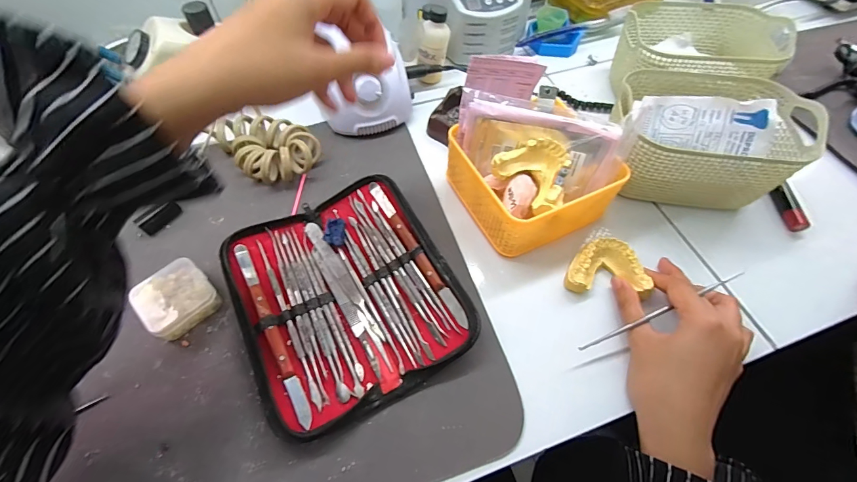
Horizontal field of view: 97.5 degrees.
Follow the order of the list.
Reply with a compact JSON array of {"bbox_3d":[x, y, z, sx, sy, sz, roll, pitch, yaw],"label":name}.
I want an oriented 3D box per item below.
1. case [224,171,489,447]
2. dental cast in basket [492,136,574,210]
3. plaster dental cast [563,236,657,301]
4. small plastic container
[{"bbox_3d":[-0.073,0.039,0.325,0.173,0.017,0.190,-27,67,-14],"label":"case"},{"bbox_3d":[0.099,-0.065,0.343,0.068,0.024,0.055,36,64,19],"label":"dental cast in basket"},{"bbox_3d":[0.164,0.024,0.346,0.071,0.019,0.051,8,63,2],"label":"plaster dental cast"},{"bbox_3d":[-0.215,0.048,0.321,0.055,0.019,0.053,40,69,17],"label":"small plastic container"}]

